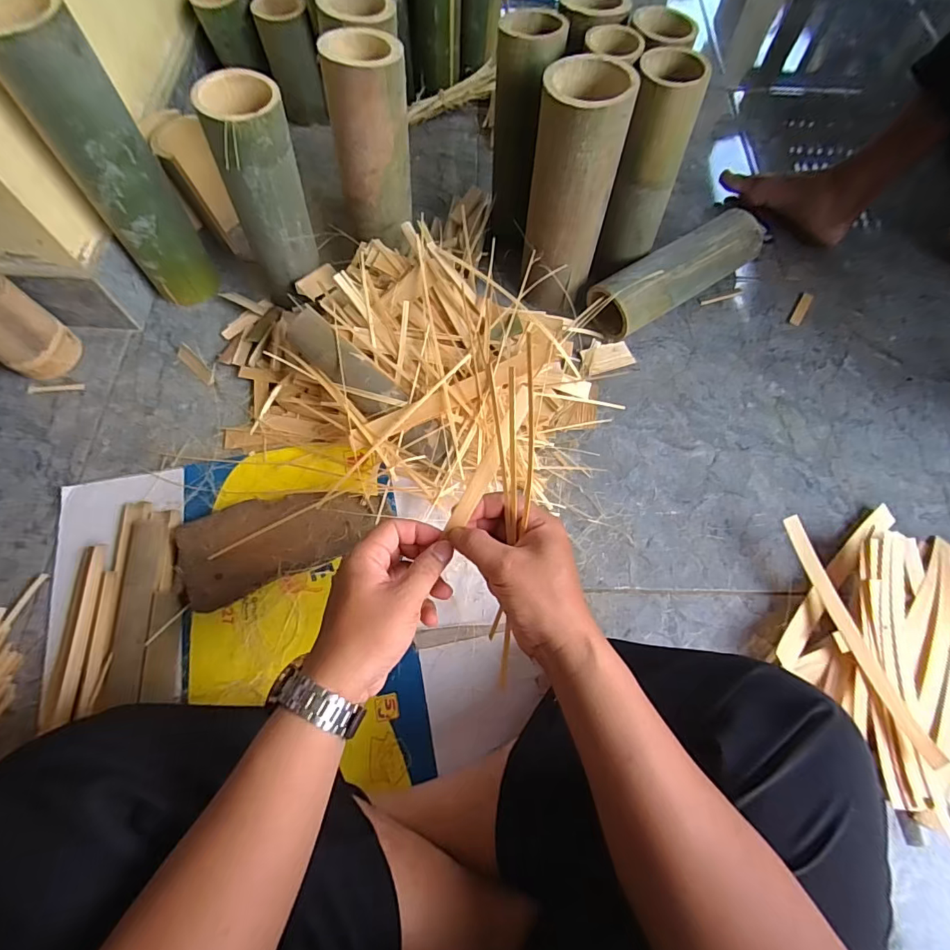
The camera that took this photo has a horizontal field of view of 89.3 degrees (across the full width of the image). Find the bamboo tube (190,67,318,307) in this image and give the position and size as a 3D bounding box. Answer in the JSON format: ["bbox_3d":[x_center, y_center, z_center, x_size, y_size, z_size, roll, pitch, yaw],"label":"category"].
[{"bbox_3d":[-0.250,-0.335,0.582,0.094,0.227,0.082,-20,70,-9],"label":"bamboo tube"}]

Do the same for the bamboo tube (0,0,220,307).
[{"bbox_3d":[-0.427,-0.358,0.589,0.092,0.323,0.093,-34,72,-15],"label":"bamboo tube"}]

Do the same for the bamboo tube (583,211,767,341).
[{"bbox_3d":[0.289,-0.294,0.711,0.301,0.090,0.082,-33,71,-14],"label":"bamboo tube"}]

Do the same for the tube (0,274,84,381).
[{"bbox_3d":[-0.599,-0.189,0.624,0.081,0.126,0.085,31,69,11],"label":"tube"}]

